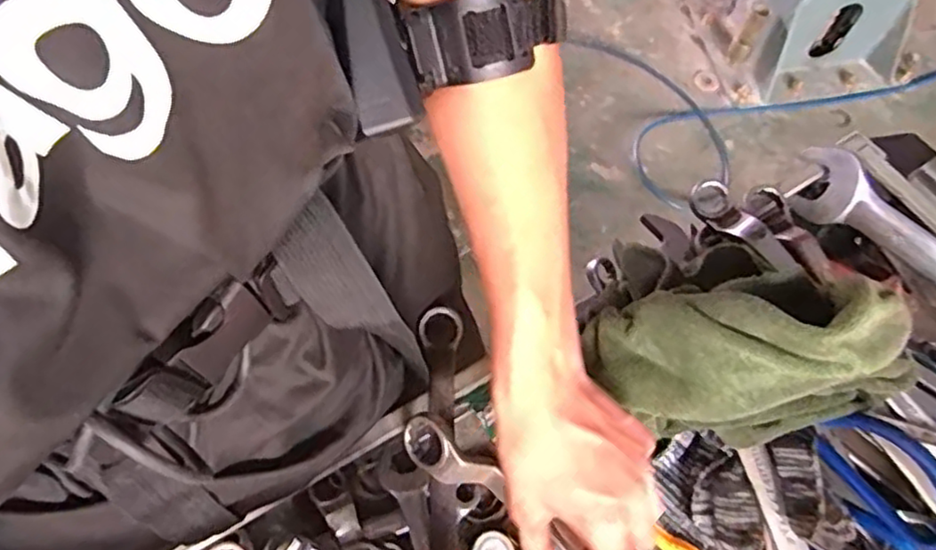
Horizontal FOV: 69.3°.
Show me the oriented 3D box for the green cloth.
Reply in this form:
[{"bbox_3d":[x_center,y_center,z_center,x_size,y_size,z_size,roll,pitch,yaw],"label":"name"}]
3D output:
[{"bbox_3d":[0.167,0.045,0.399,0.178,0.104,0.083,0,64,-1],"label":"green cloth"}]

